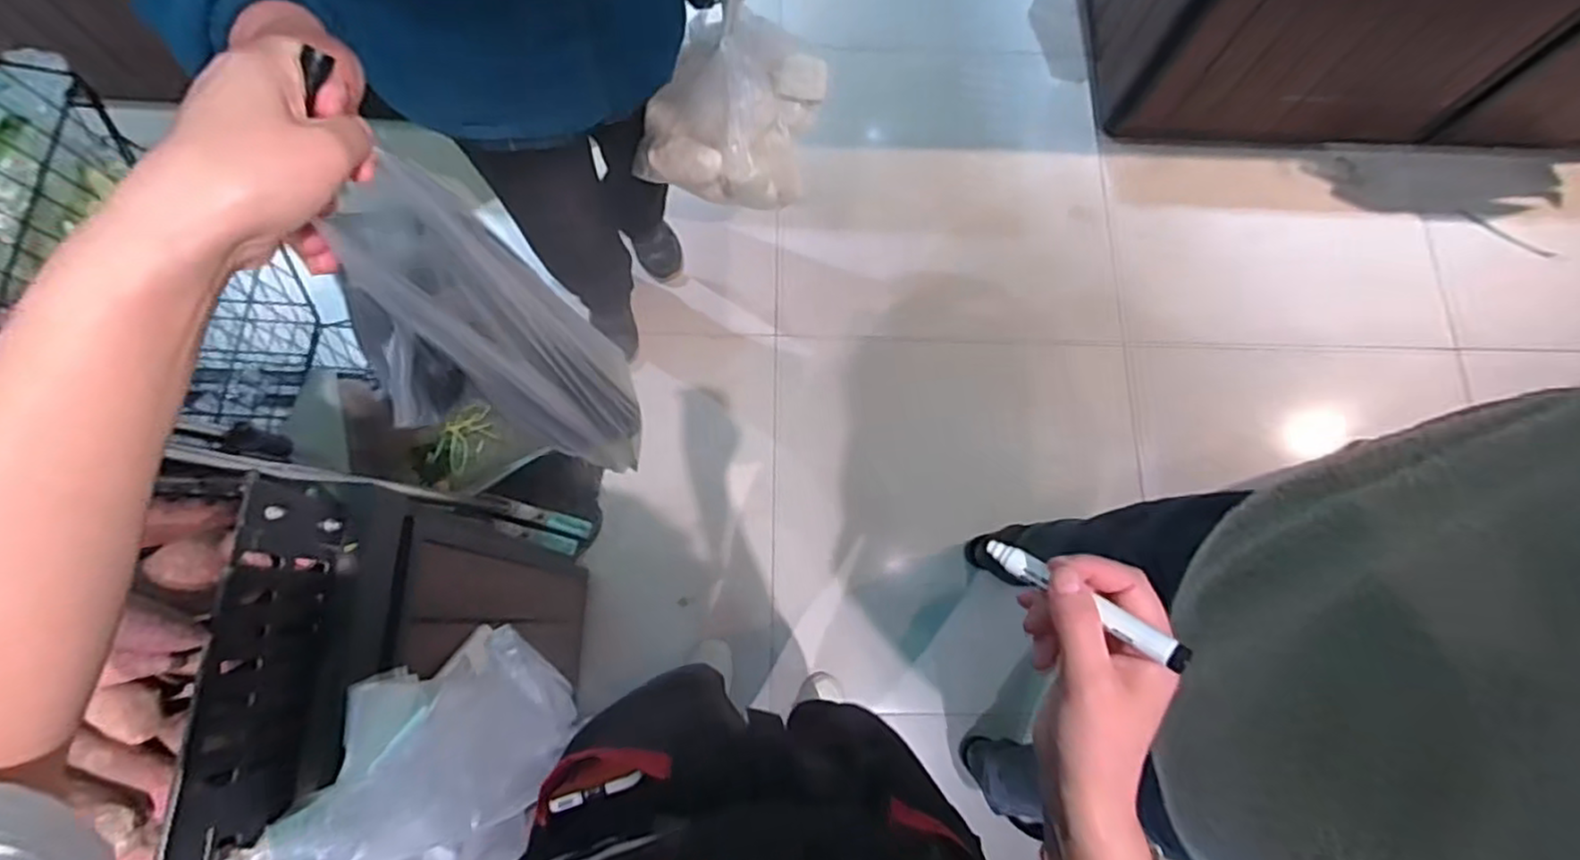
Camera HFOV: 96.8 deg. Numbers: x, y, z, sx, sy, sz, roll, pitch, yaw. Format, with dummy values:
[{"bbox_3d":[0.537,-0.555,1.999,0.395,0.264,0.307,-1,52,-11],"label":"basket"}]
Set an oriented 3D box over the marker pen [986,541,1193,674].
[{"bbox_3d":[0.155,0.090,0.377,0.113,0.012,0.014,31,74,37],"label":"marker pen"}]

